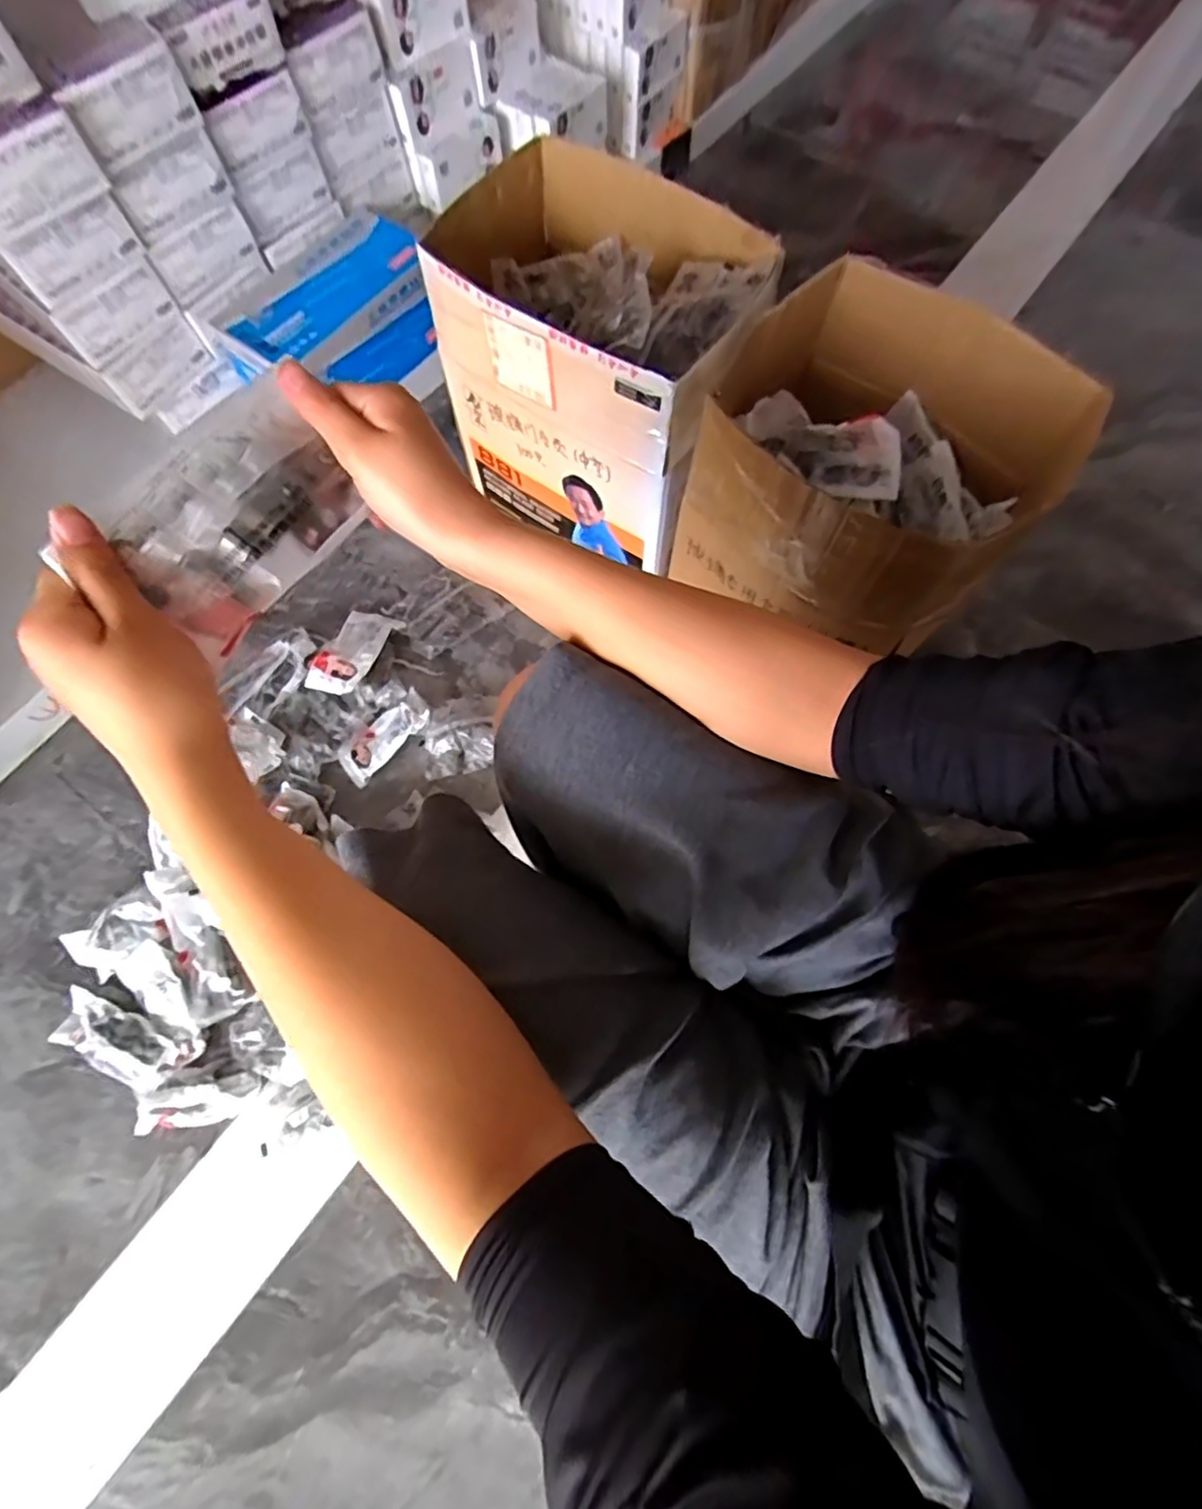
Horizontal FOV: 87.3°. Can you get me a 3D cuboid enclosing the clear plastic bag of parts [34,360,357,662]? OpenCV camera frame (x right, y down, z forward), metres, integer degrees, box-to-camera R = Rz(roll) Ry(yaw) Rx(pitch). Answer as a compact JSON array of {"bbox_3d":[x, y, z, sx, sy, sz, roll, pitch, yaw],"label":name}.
[{"bbox_3d":[-0.169,-0.113,0.295,0.072,0.019,0.113,43,74,-25],"label":"clear plastic bag of parts"}]

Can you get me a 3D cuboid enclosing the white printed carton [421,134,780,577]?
[{"bbox_3d":[0.003,-0.431,0.710,0.317,0.268,0.261,28,74,10],"label":"white printed carton"}]

